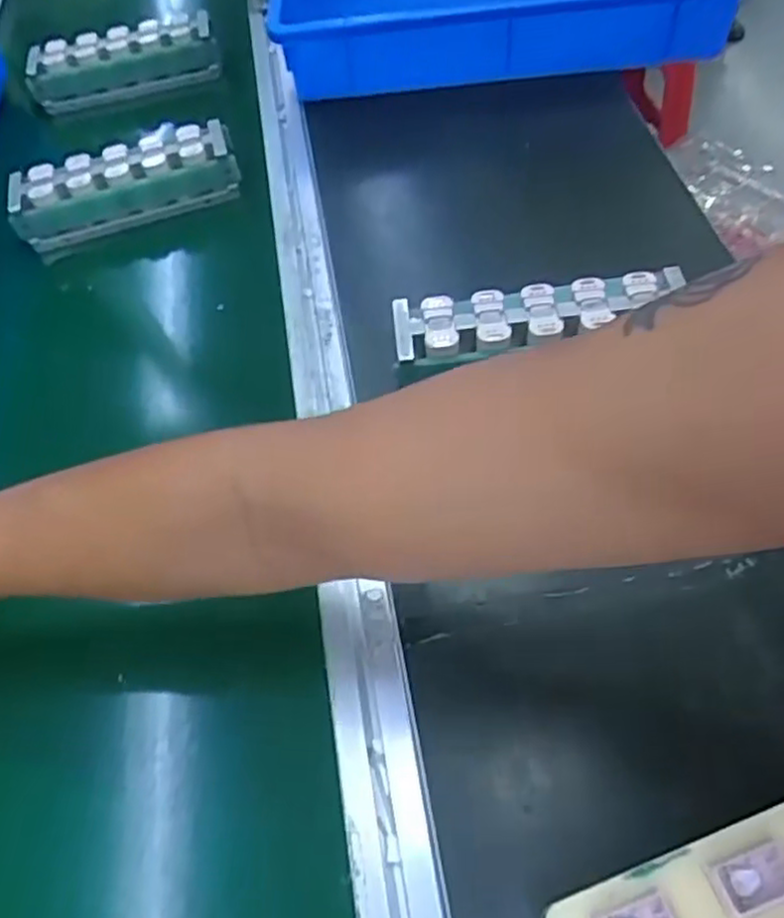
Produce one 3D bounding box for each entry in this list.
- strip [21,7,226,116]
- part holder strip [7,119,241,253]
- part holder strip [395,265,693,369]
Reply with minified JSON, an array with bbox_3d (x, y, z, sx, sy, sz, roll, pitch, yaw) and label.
[{"bbox_3d":[-0.282,-0.418,0.740,0.196,0.057,0.054,-12,56,0],"label":"strip"},{"bbox_3d":[-0.233,-0.243,0.622,0.196,0.054,0.061,-13,54,-4],"label":"part holder strip"},{"bbox_3d":[0.097,-0.091,0.454,0.189,0.023,0.055,-4,54,2],"label":"part holder strip"}]

